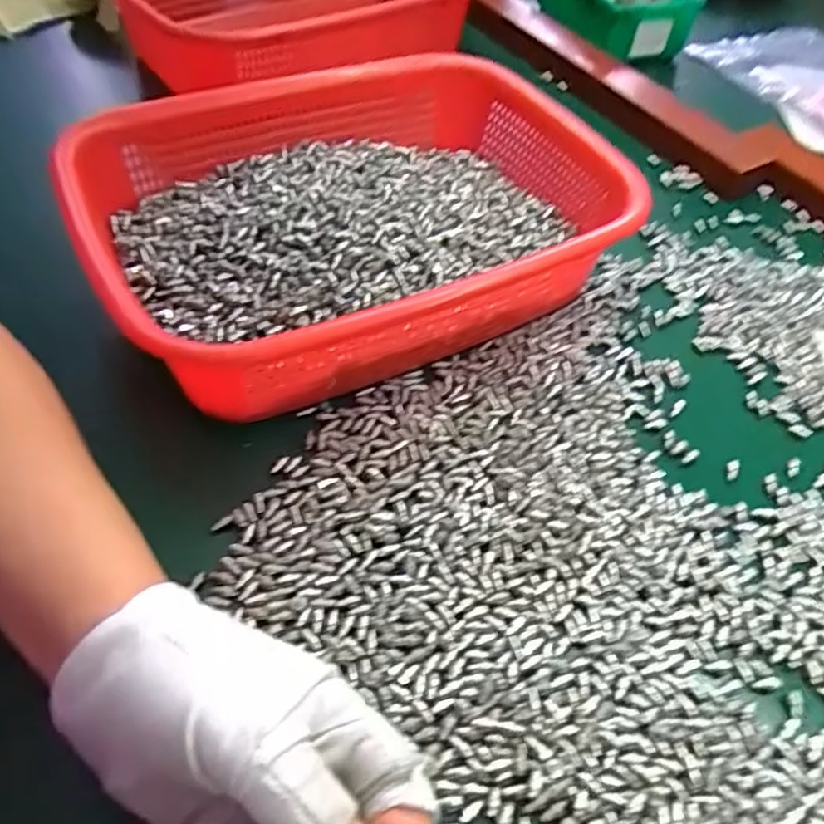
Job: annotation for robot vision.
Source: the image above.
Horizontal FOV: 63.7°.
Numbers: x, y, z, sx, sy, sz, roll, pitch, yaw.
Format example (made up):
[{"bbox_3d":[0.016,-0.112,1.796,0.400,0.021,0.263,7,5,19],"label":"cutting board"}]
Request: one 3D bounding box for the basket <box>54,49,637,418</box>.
[{"bbox_3d":[-0.024,-0.111,0.380,0.287,0.073,0.209,-24,57,-23],"label":"basket"}]

